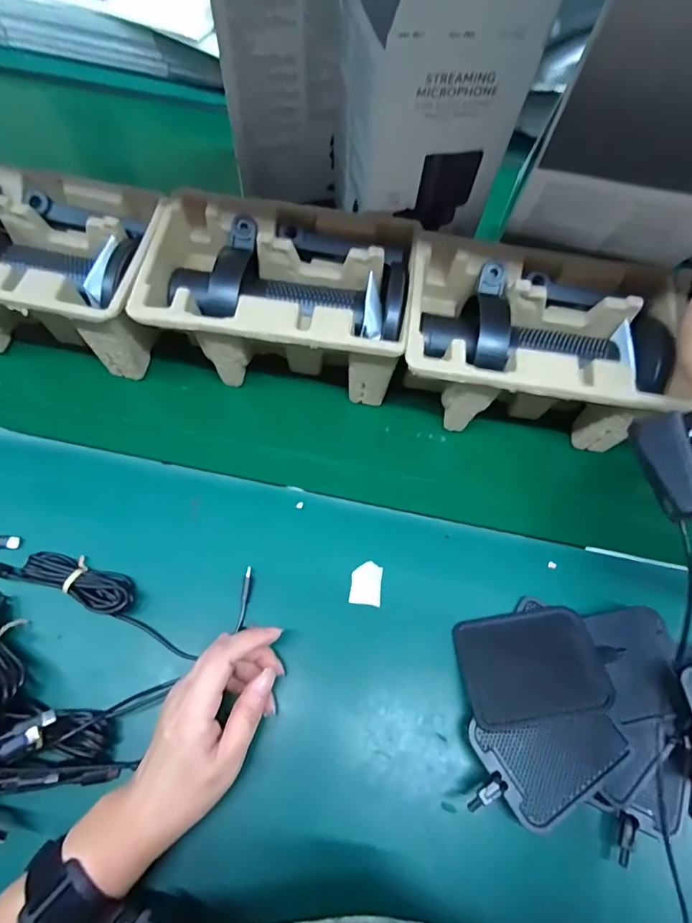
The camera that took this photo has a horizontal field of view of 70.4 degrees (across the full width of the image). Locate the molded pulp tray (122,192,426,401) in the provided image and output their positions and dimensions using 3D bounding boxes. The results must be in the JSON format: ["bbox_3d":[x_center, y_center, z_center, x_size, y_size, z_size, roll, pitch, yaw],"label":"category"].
[{"bbox_3d":[-0.057,-0.140,0.450,0.223,0.099,0.144,6,65,0],"label":"molded pulp tray"}]

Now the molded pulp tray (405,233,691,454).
[{"bbox_3d":[0.155,-0.095,0.442,0.240,0.106,0.142,8,65,1],"label":"molded pulp tray"}]

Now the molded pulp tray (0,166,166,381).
[{"bbox_3d":[-0.278,-0.170,0.448,0.221,0.108,0.141,8,65,1],"label":"molded pulp tray"}]

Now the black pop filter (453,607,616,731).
[{"bbox_3d":[0.138,0.151,0.369,0.100,0.006,0.074,-11,55,2],"label":"black pop filter"}]

